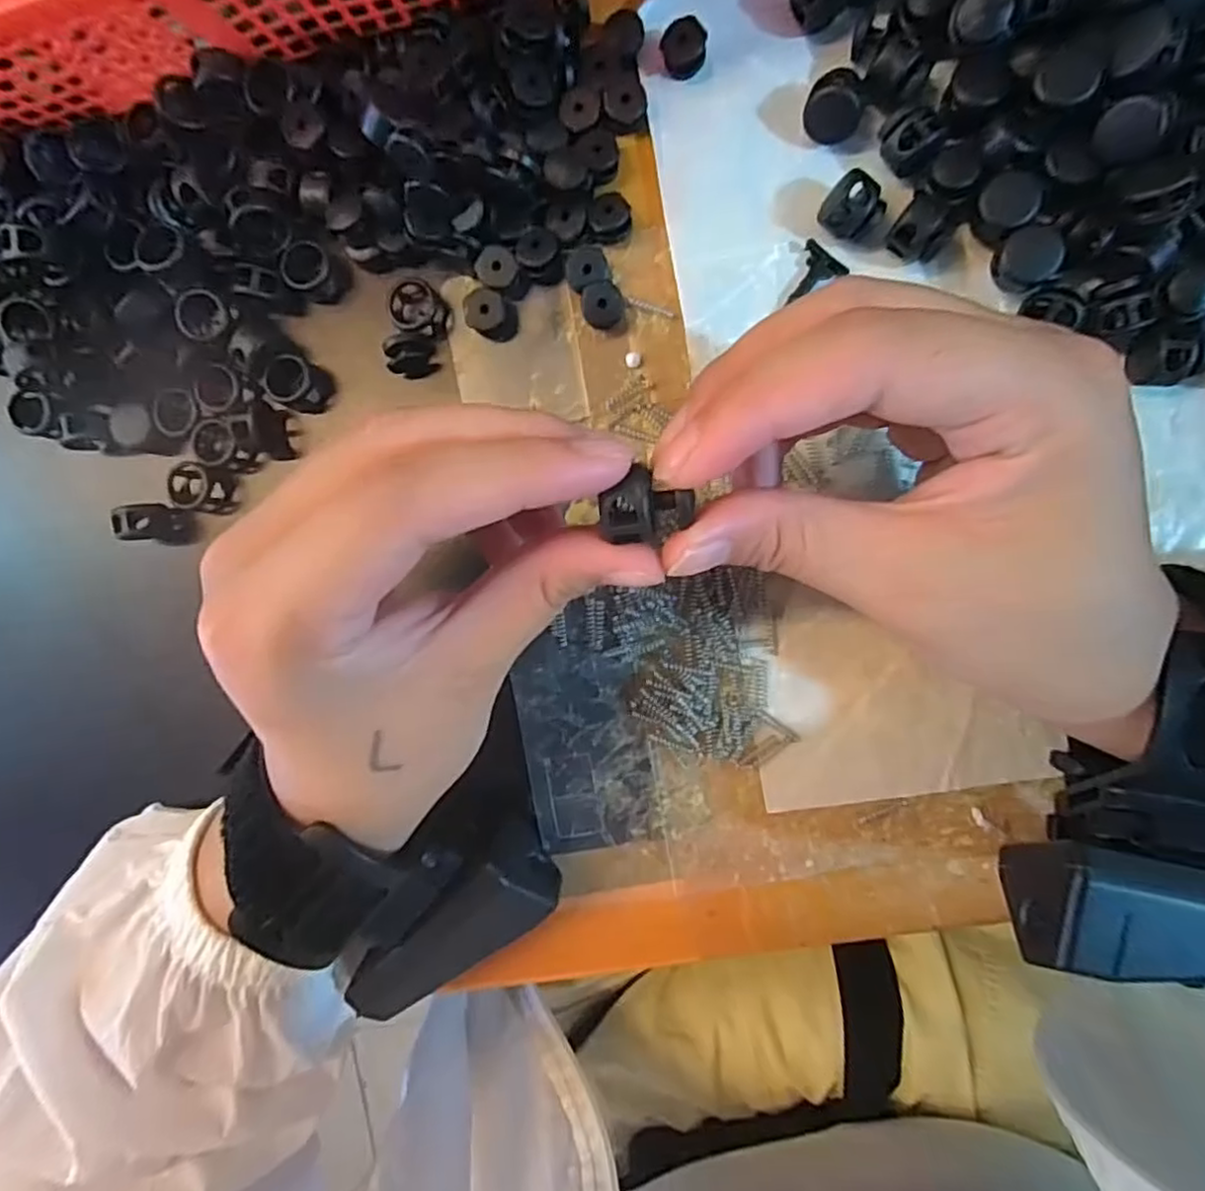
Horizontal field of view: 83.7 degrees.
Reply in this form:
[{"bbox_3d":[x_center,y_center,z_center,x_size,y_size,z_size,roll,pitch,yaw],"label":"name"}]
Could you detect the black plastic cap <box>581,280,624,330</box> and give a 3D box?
[{"bbox_3d":[0.000,-0.093,0.217,0.013,0.011,0.013,0,93,6],"label":"black plastic cap"}]

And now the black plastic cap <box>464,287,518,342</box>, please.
[{"bbox_3d":[-0.037,-0.092,0.221,0.014,0.012,0.013,0,93,6],"label":"black plastic cap"}]

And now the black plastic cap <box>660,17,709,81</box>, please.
[{"bbox_3d":[0.025,-0.170,0.209,0.013,0.008,0.012,0,93,6],"label":"black plastic cap"}]

